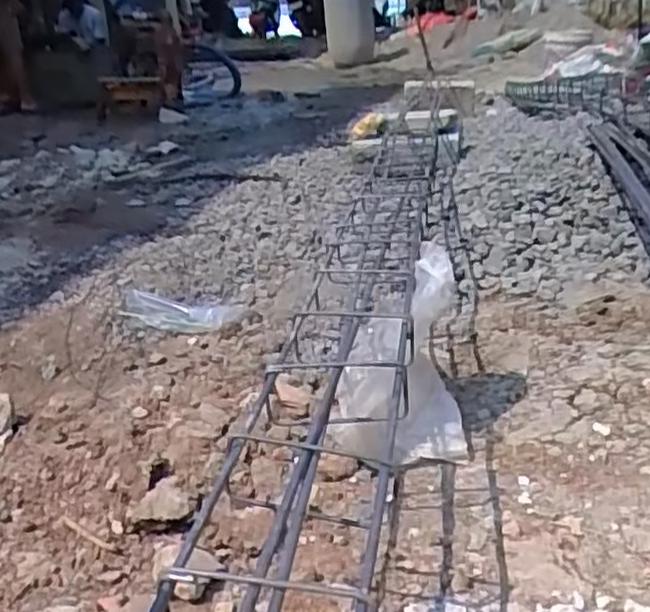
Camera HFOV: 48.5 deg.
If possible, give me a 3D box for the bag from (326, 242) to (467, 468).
[{"bbox_3d":[0.098,0.079,0.990,0.173,0.270,0.163,-1,22,8],"label":"bag"}]

